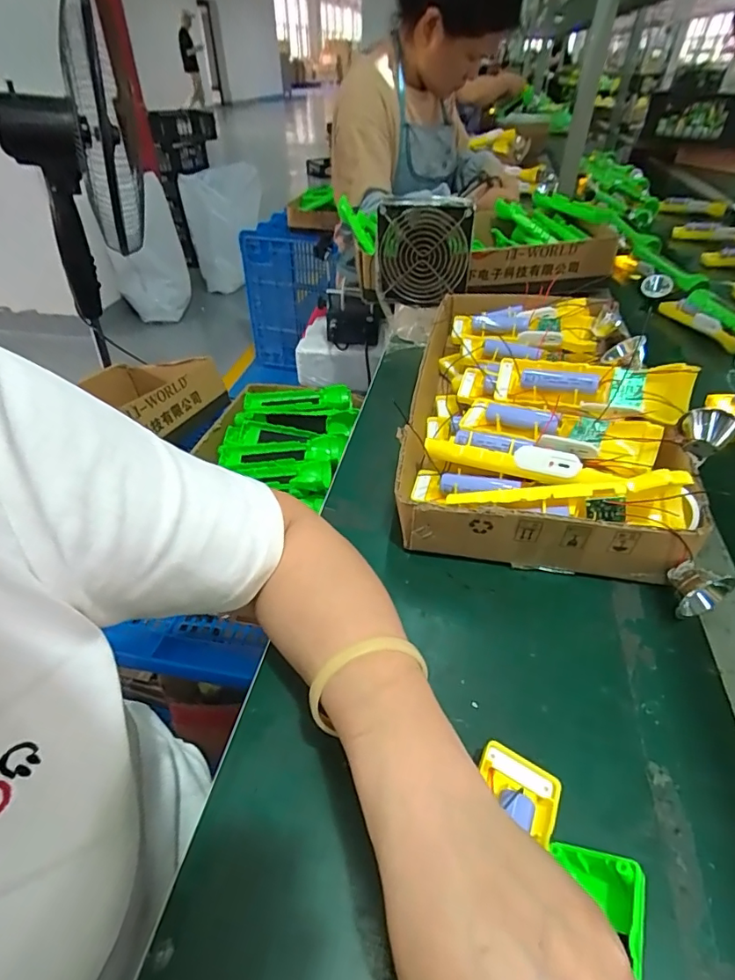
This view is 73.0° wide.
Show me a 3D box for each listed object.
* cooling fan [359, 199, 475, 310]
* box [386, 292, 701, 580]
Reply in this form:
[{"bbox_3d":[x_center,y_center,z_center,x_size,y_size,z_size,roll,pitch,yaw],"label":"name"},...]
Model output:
[{"bbox_3d":[0.064,-0.308,0.650,0.136,0.122,0.035,1,42,3],"label":"cooling fan"},{"bbox_3d":[0.169,-0.100,0.507,0.232,0.088,0.417,9,41,11],"label":"box"}]

